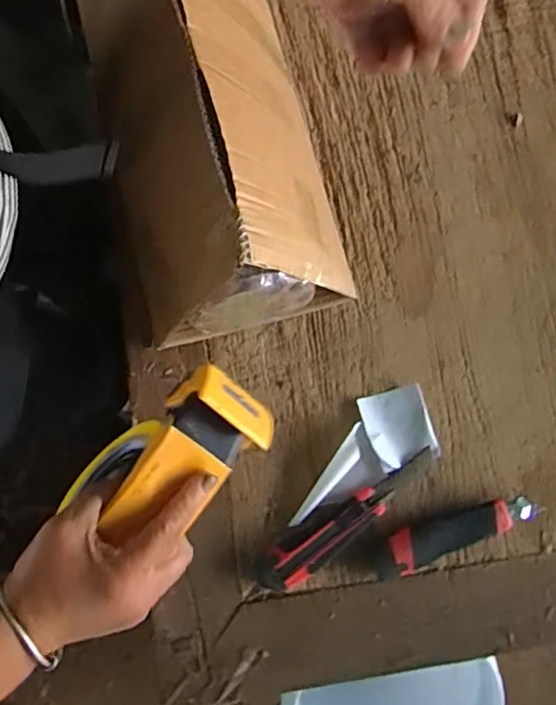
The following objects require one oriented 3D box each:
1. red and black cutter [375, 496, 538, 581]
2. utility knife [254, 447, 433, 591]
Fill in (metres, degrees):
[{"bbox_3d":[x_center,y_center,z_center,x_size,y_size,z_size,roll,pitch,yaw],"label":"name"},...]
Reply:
[{"bbox_3d":[0.172,0.176,0.536,0.161,0.016,0.037,-22,80,-3],"label":"red and black cutter"},{"bbox_3d":[0.068,0.160,0.535,0.202,0.017,0.041,-36,81,-5],"label":"utility knife"}]

